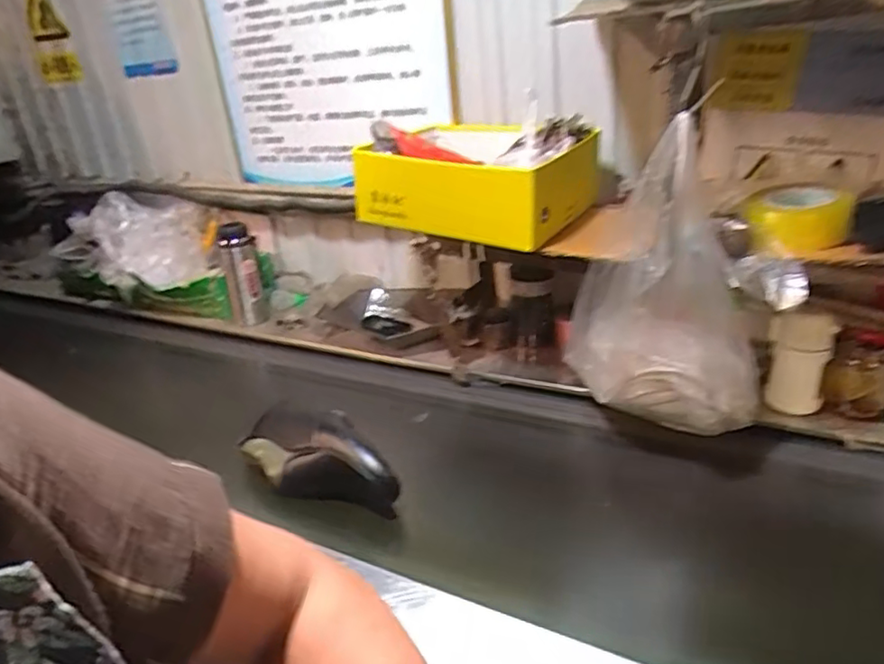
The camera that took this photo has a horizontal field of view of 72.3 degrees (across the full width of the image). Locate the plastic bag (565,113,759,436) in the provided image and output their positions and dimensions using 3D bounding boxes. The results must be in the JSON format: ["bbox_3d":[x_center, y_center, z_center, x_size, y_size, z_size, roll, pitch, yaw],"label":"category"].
[{"bbox_3d":[0.307,-0.064,0.842,0.212,0.363,0.262,-8,25,-1],"label":"plastic bag"}]

